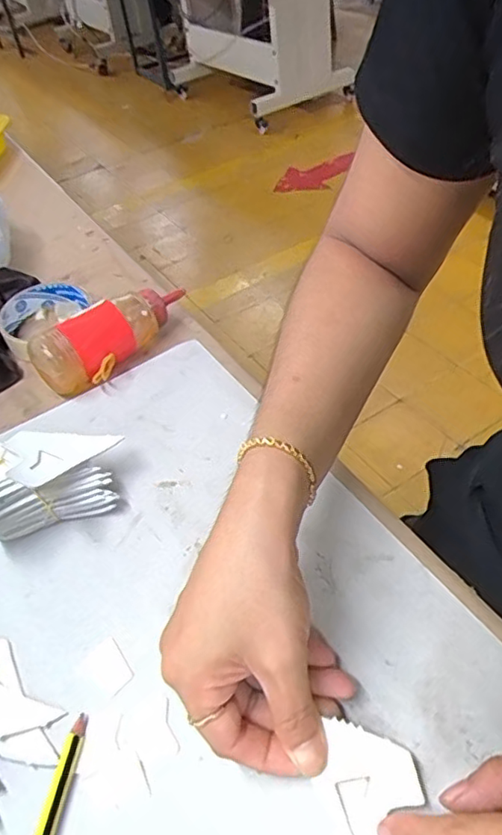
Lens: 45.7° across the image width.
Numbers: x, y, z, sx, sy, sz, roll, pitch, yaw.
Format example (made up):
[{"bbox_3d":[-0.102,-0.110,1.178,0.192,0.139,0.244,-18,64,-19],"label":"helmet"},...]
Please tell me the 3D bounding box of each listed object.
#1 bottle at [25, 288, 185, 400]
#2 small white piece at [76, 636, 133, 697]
[{"bbox_3d":[-0.112,-0.071,0.495,0.140,0.046,0.048,-38,54,-26],"label":"bottle"},{"bbox_3d":[-0.077,0.135,0.321,0.028,0.004,0.022,30,57,30],"label":"small white piece"}]

